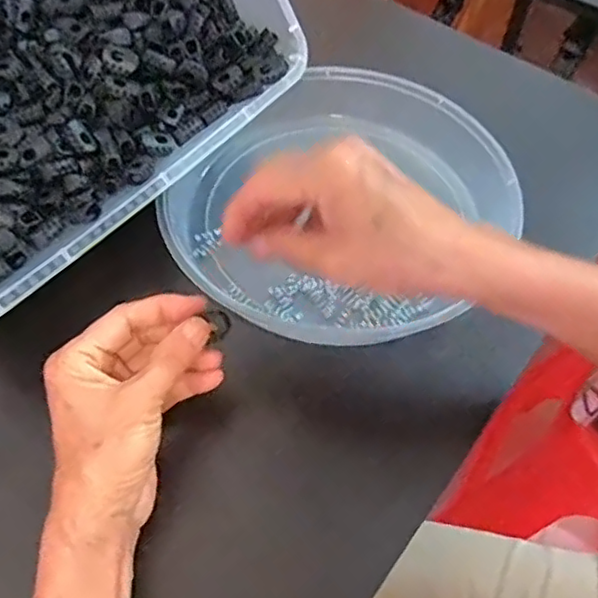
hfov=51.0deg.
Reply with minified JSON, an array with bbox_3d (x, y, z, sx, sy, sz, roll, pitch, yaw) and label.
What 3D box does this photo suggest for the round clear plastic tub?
[{"bbox_3d":[0.033,-0.066,0.438,0.221,0.053,0.226,1,57,-2],"label":"round clear plastic tub"}]

